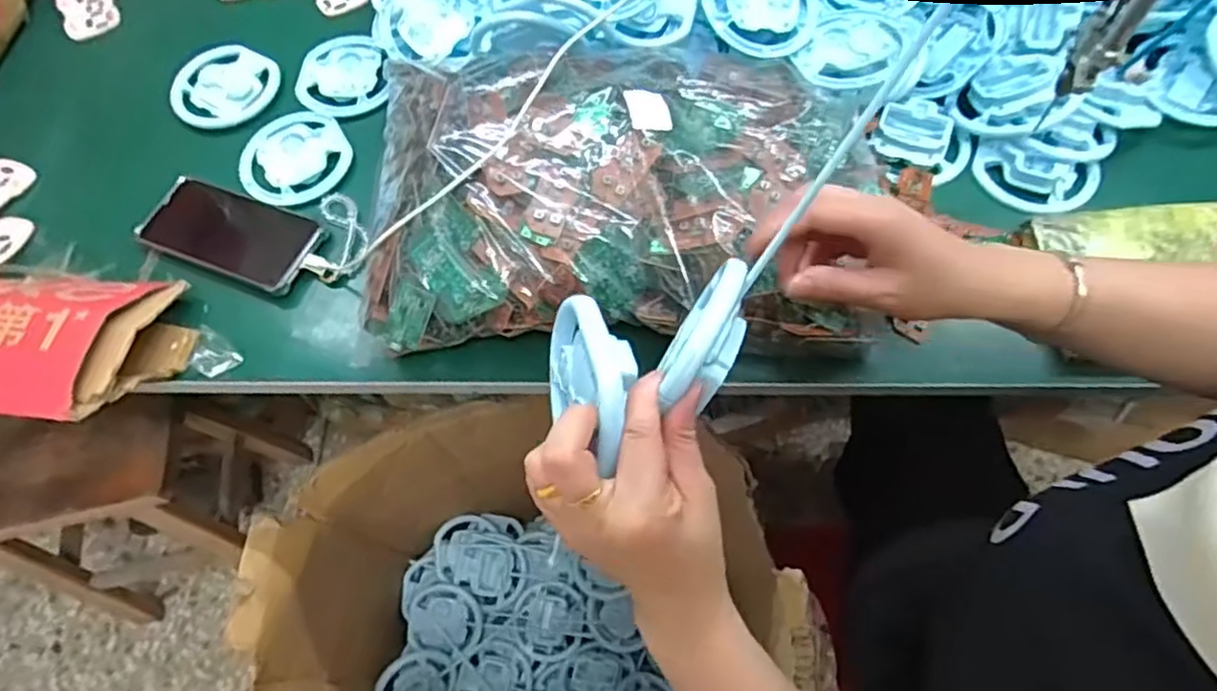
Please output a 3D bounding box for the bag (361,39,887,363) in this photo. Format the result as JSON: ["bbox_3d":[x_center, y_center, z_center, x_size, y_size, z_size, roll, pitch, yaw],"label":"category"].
[{"bbox_3d":[0.009,-0.134,0.566,0.392,0.121,0.295,3,66,4],"label":"bag"}]

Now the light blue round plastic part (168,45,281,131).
[{"bbox_3d":[-0.399,-0.267,0.709,0.103,0.011,0.107,-1,65,3],"label":"light blue round plastic part"}]

